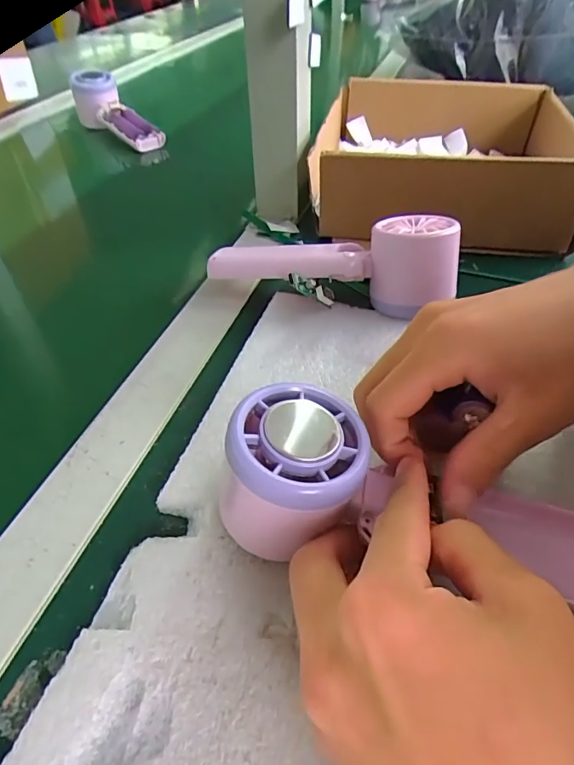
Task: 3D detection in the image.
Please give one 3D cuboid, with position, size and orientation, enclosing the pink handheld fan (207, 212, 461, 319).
[{"bbox_3d":[0.030,-0.084,0.326,0.164,0.053,0.056,8,46,12],"label":"pink handheld fan"}]

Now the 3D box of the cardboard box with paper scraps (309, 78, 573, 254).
[{"bbox_3d":[0.156,-0.209,0.437,0.237,0.068,0.232,8,46,12],"label":"cardboard box with paper scraps"}]

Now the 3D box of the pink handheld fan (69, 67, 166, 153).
[{"bbox_3d":[-0.213,-0.336,0.605,0.044,0.058,0.149,-35,67,-28],"label":"pink handheld fan"}]

